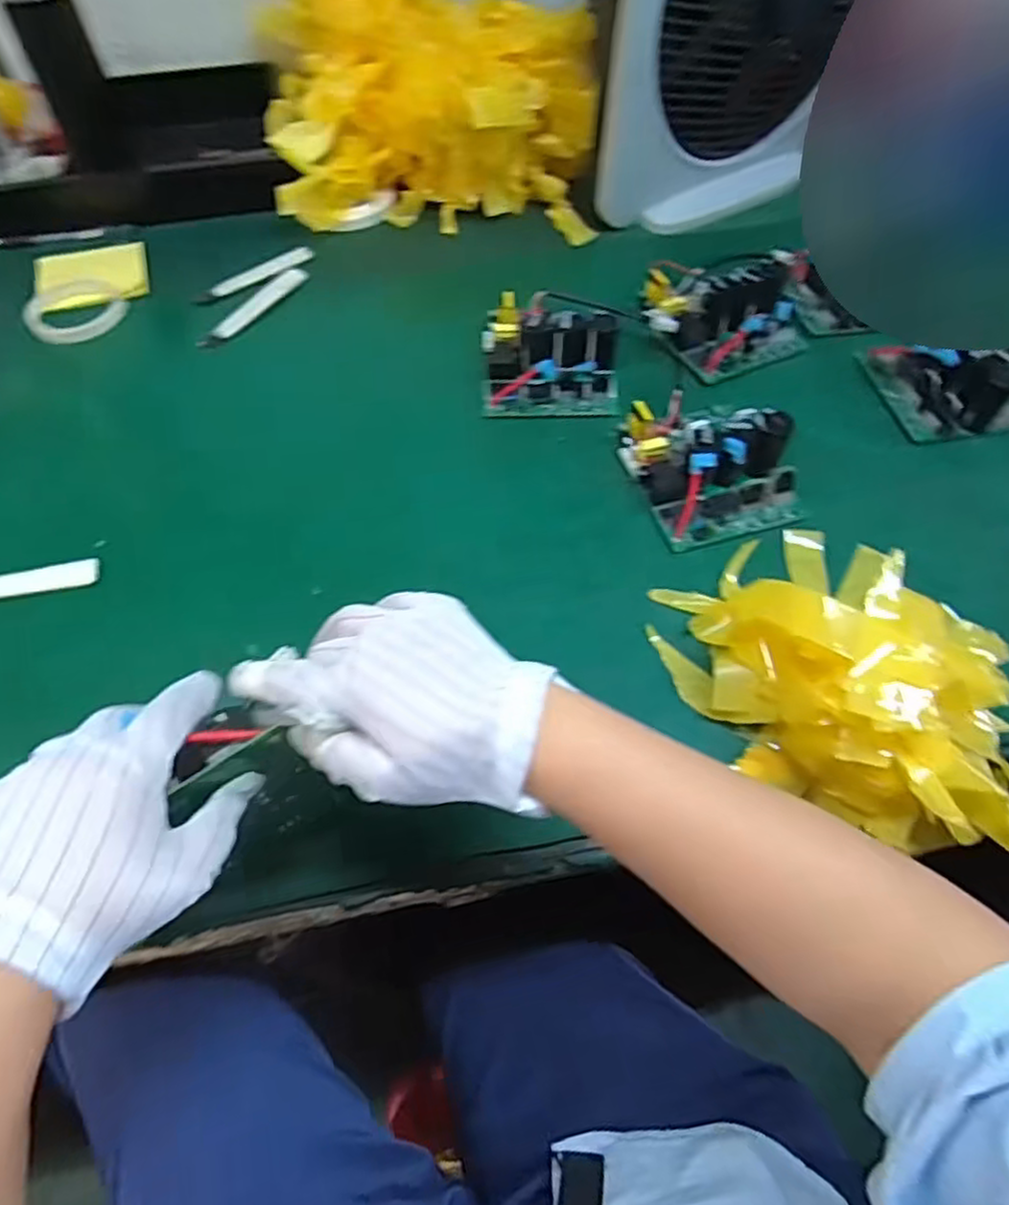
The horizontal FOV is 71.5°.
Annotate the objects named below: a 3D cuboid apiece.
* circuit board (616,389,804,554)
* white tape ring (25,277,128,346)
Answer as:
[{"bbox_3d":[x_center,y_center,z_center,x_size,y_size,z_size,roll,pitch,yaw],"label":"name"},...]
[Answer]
[{"bbox_3d":[0.169,-0.123,0.573,0.118,0.051,0.139,-17,60,-12],"label":"circuit board"},{"bbox_3d":[-0.435,-0.298,0.711,0.093,0.010,0.097,1,58,-1],"label":"white tape ring"}]

